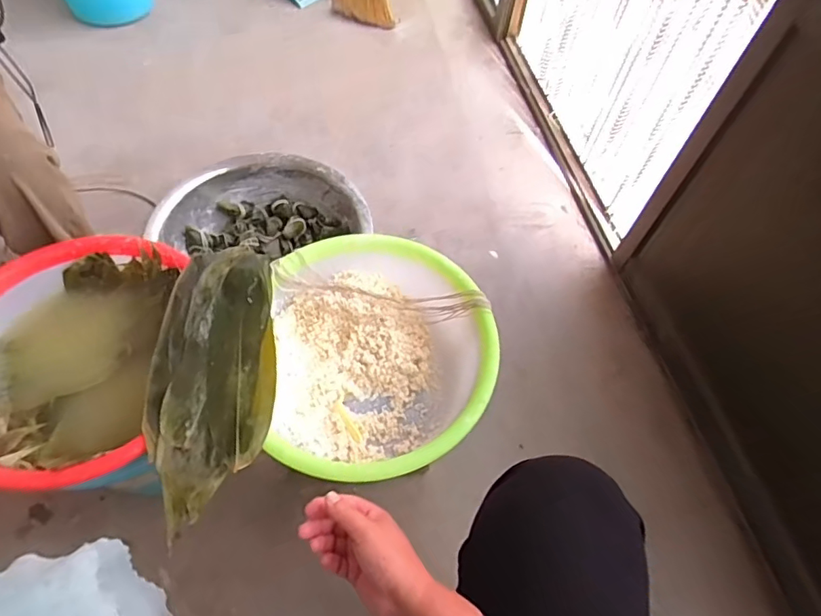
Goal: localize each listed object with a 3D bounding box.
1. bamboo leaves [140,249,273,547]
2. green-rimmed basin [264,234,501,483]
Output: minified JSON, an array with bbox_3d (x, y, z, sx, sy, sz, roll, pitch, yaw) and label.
[{"bbox_3d":[-0.258,0.073,0.670,0.155,0.039,0.377,-6,60,-8],"label":"bamboo leaves"},{"bbox_3d":[-0.042,0.064,0.723,0.294,0.125,0.325,-5,59,-8],"label":"green-rimmed basin"}]

